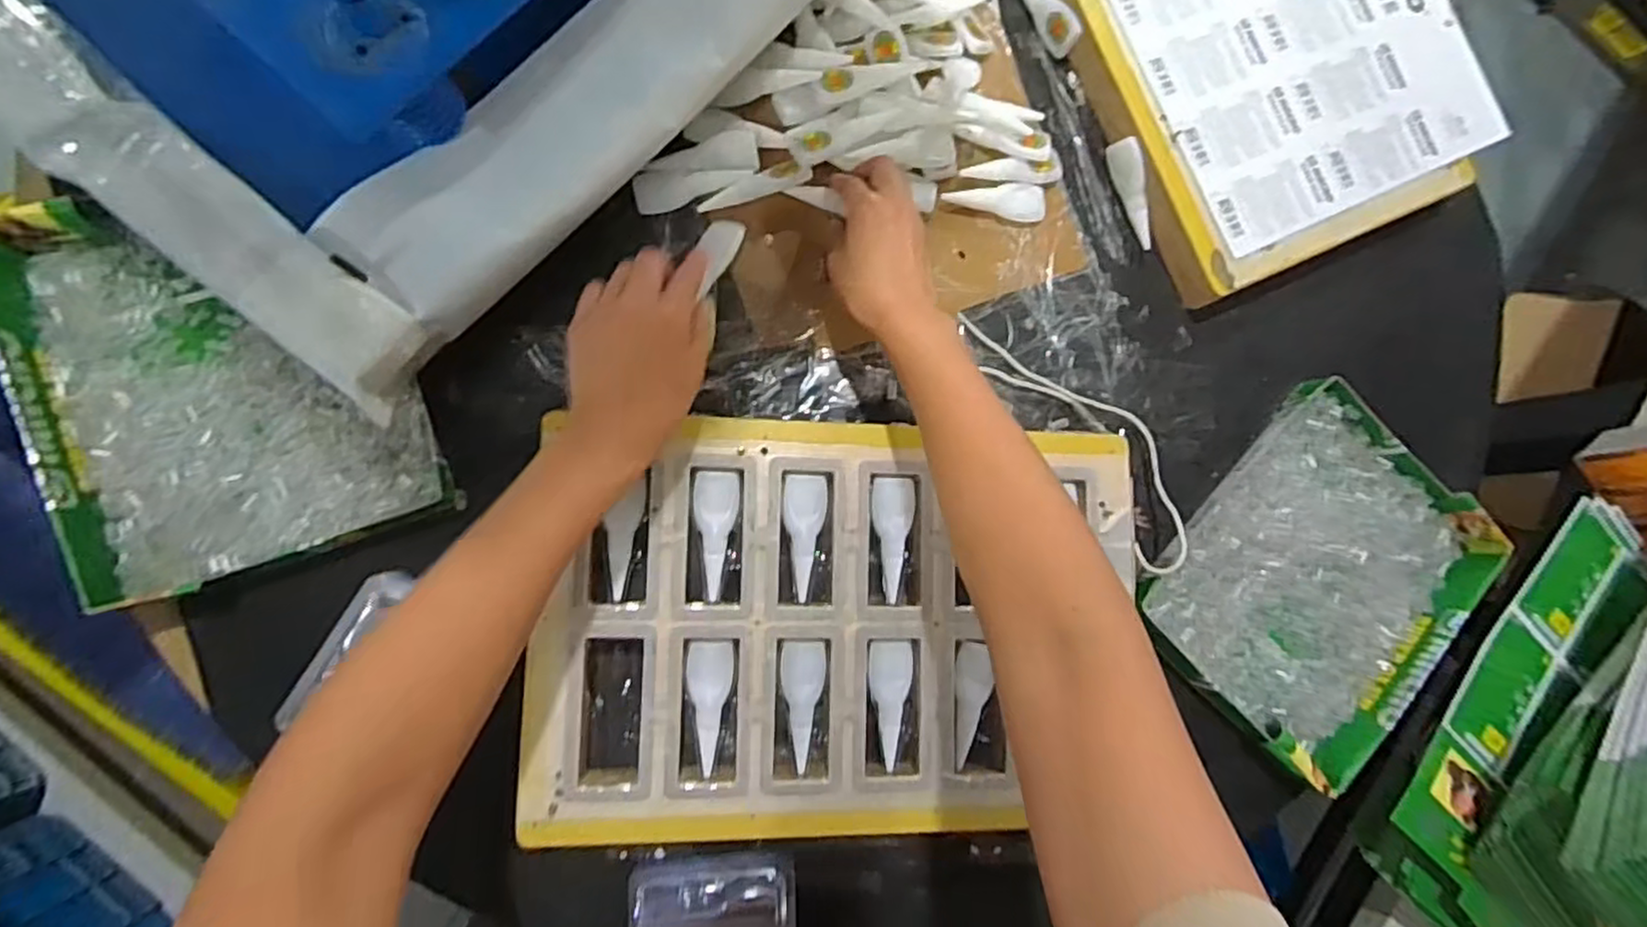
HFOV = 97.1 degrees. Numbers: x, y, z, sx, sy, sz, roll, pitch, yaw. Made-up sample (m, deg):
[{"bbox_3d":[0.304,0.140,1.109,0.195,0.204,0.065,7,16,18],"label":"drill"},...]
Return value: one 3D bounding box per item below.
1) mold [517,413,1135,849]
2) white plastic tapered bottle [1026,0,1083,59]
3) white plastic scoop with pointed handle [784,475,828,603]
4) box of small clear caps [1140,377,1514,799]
[{"bbox_3d":[0.016,0.111,0.499,0.403,0.023,0.275,2,84,-9],"label":"mold"},{"bbox_3d":[0.179,-0.370,0.586,0.018,0.031,0.081,-36,91,-11],"label":"white plastic tapered bottle"},{"bbox_3d":[-0.012,0.051,0.504,0.030,0.010,0.085,1,84,-9],"label":"white plastic scoop with pointed handle"},{"bbox_3d":[0.389,0.092,0.577,0.211,0.041,0.263,44,79,-3],"label":"box of small clear caps"}]

